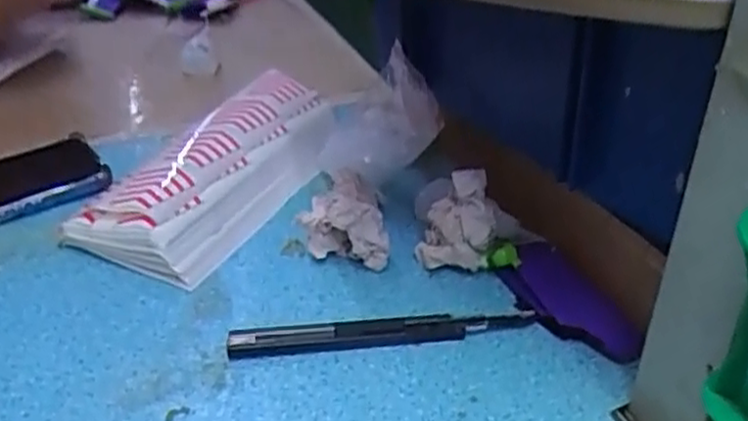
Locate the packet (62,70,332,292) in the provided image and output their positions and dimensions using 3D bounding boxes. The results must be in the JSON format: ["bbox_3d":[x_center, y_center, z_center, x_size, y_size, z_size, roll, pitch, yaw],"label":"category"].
[{"bbox_3d":[-0.106,-0.035,0.520,0.101,0.047,0.222,12,34,20],"label":"packet"}]

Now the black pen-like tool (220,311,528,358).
[{"bbox_3d":[0.004,0.063,0.385,0.157,0.009,0.016,-5,32,-6],"label":"black pen-like tool"}]

